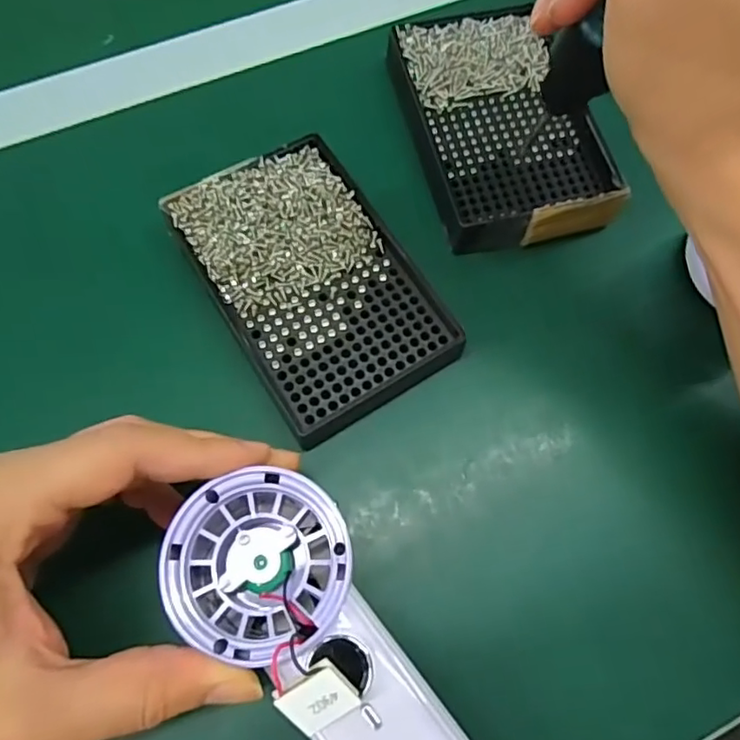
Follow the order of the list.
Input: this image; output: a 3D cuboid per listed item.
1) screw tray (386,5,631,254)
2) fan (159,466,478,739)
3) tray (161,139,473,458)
[{"bbox_3d":[0.070,-0.130,0.315,0.094,0.025,0.140,-15,71,-7],"label":"screw tray"},{"bbox_3d":[0.001,0.113,0.194,0.056,0.030,0.182,-37,82,-12],"label":"fan"},{"bbox_3d":[-0.027,-0.044,0.279,0.086,0.017,0.135,-30,74,-10],"label":"tray"}]

